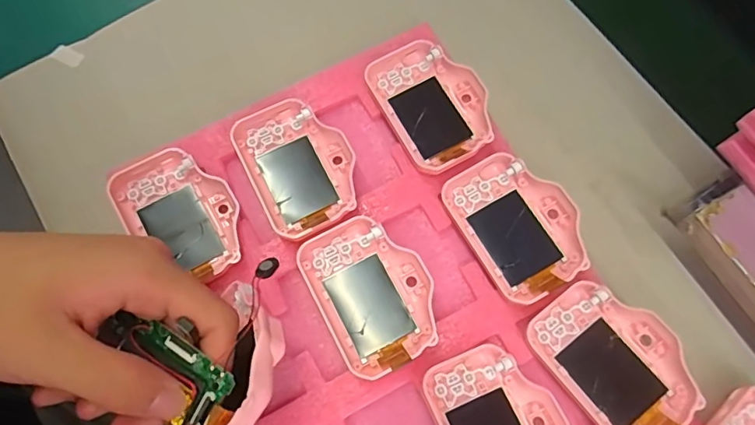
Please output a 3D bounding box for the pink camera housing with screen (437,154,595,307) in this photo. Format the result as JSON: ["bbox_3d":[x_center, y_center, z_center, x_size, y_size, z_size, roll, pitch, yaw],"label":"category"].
[{"bbox_3d":[0.081,0.006,0.296,0.058,0.018,0.082,-28,73,-7],"label":"pink camera housing with screen"}]

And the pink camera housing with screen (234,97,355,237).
[{"bbox_3d":[-0.047,-0.027,0.311,0.061,0.015,0.083,-26,73,-7],"label":"pink camera housing with screen"}]

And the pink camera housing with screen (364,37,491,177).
[{"bbox_3d":[0.035,-0.068,0.322,0.059,0.016,0.082,-27,73,-7],"label":"pink camera housing with screen"}]

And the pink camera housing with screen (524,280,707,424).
[{"bbox_3d":[0.126,0.078,0.271,0.059,0.018,0.082,-35,74,-9],"label":"pink camera housing with screen"}]

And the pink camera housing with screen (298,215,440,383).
[{"bbox_3d":[-0.003,0.044,0.288,0.061,0.014,0.083,-29,73,-7],"label":"pink camera housing with screen"}]

